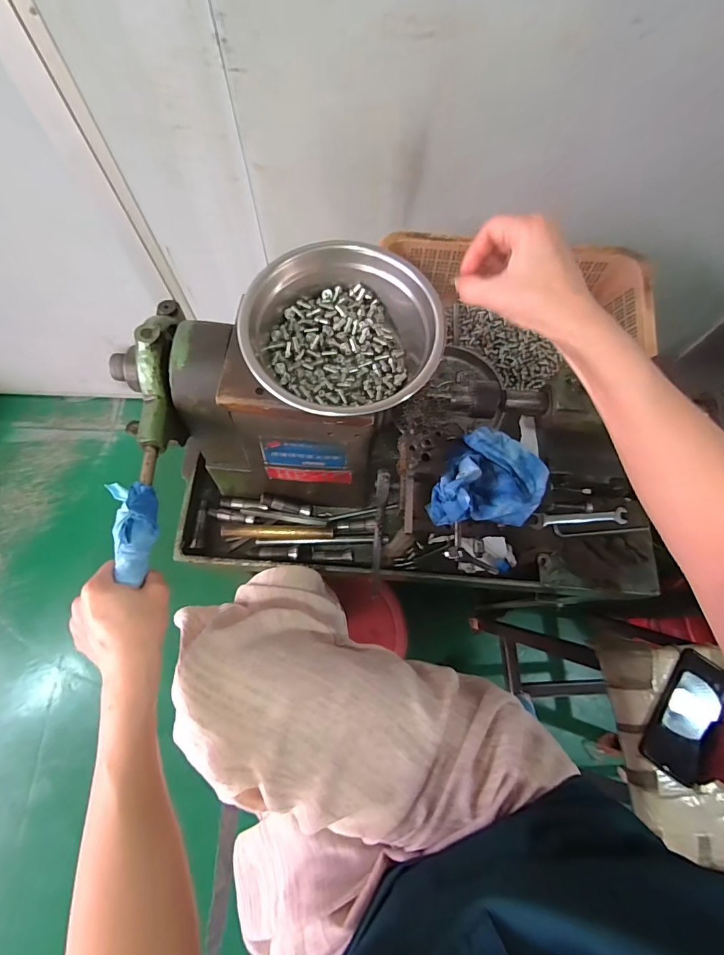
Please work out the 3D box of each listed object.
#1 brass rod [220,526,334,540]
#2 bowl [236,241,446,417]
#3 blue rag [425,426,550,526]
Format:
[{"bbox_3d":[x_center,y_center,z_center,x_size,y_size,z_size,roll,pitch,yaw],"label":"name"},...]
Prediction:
[{"bbox_3d":[-0.122,0.081,0.616,0.158,0.015,0.018,1,72,-2],"label":"brass rod"},{"bbox_3d":[-0.020,-0.133,0.383,0.170,0.056,0.157,1,72,-2],"label":"bowl"},{"bbox_3d":[0.134,0.010,0.431,0.099,0.040,0.114,30,73,7],"label":"blue rag"}]

